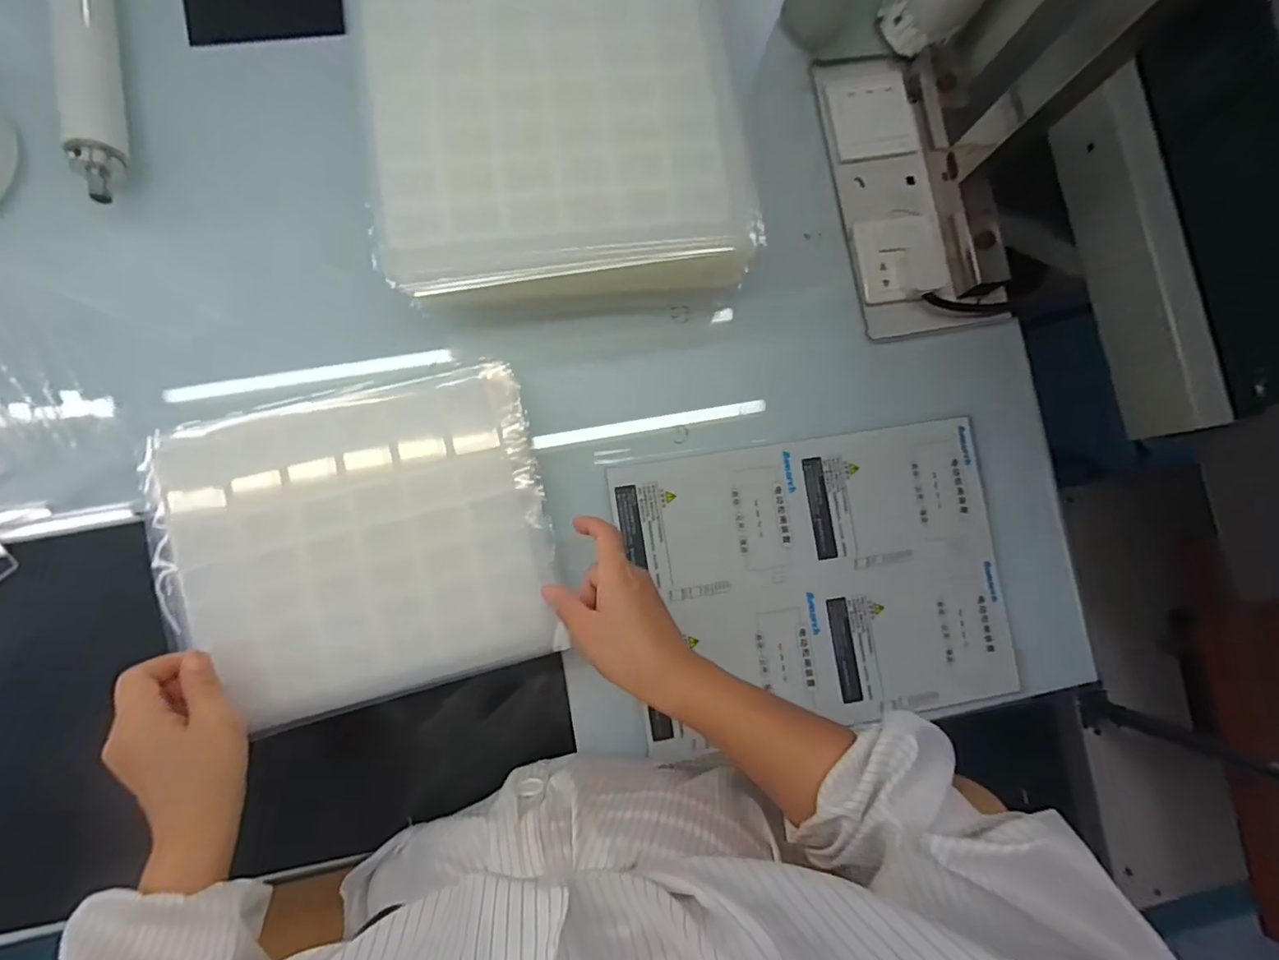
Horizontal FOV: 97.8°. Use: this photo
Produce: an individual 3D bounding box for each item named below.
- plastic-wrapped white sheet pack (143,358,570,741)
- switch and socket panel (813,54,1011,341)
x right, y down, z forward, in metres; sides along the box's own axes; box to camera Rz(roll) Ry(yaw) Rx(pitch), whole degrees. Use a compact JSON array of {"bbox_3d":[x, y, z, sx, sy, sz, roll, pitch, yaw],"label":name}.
[{"bbox_3d":[-0.217,0.047,0.436,0.278,0.046,0.237,-14,88,-5],"label":"plastic-wrapped white sheet pack"},{"bbox_3d":[0.282,-0.301,0.591,0.159,0.038,0.303,-9,87,-5],"label":"switch and socket panel"}]

